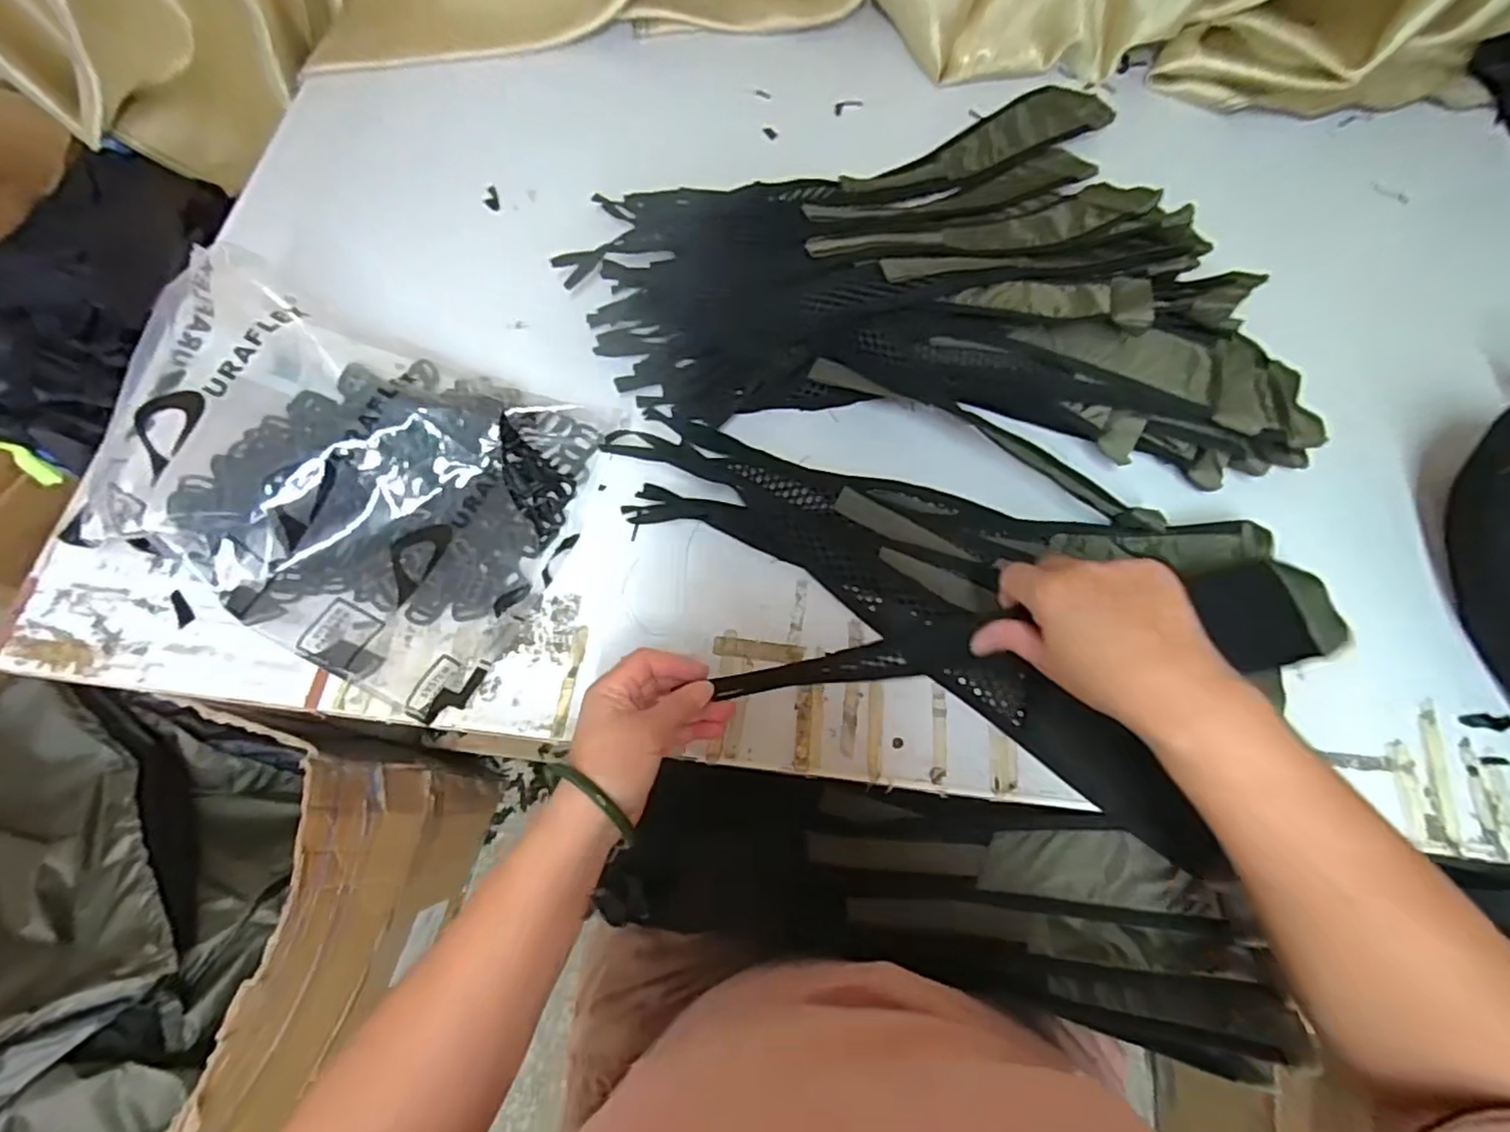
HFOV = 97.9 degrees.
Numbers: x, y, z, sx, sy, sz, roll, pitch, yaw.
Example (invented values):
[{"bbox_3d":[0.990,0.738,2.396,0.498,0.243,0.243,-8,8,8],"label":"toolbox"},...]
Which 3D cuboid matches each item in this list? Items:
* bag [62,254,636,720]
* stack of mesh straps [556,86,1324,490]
[{"bbox_3d":[-0.301,-0.076,0.504,0.313,0.112,0.269,23,71,10],"label":"bag"},{"bbox_3d":[0.139,-0.291,0.585,0.567,0.096,0.398,3,69,3],"label":"stack of mesh straps"}]

